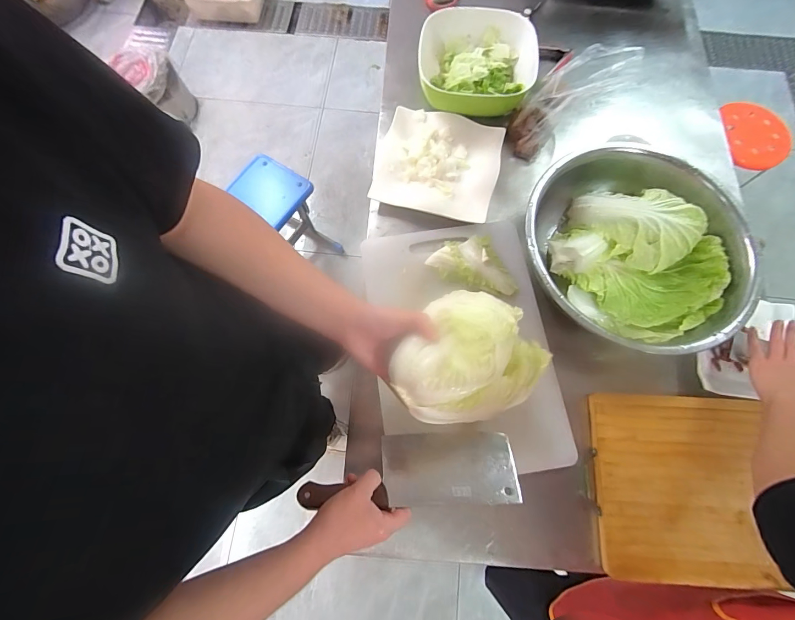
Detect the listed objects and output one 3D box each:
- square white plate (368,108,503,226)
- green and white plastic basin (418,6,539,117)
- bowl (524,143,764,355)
[{"bbox_3d":[0.085,-0.309,0.760,0.247,0.023,0.243,16,74,4],"label":"square white plate"},{"bbox_3d":[0.176,-0.539,0.815,0.259,0.103,0.243,0,74,0],"label":"green and white plastic basin"},{"bbox_3d":[0.411,-0.105,0.658,0.364,0.111,0.372,0,74,0],"label":"bowl"}]

